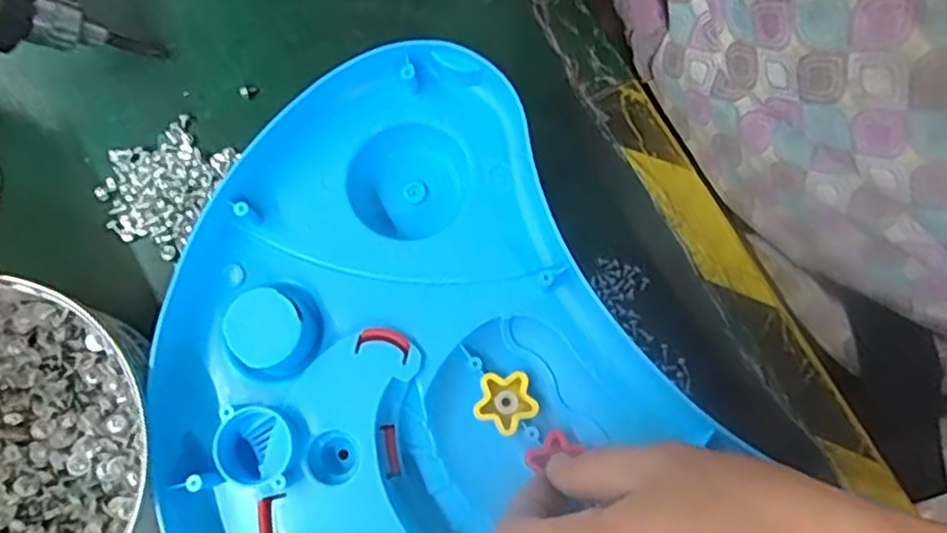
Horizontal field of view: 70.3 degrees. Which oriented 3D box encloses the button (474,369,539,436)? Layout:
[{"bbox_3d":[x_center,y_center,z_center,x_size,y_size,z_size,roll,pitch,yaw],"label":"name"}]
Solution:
[{"bbox_3d":[0.014,0.056,0.285,0.026,0.005,0.026,32,80,7],"label":"button"}]

